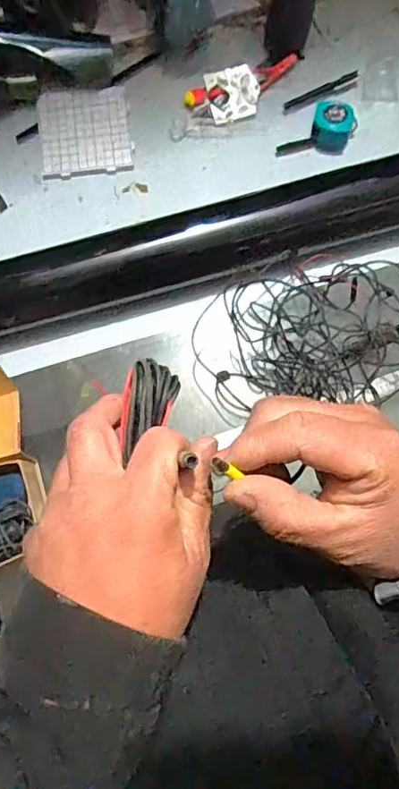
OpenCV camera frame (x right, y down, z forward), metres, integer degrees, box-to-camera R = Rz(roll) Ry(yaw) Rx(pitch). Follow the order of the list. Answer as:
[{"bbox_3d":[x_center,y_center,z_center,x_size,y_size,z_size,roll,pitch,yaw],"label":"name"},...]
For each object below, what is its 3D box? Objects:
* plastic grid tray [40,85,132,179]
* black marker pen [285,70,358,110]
[{"bbox_3d":[-0.187,-0.431,0.861,0.146,0.017,0.143,-7,79,-2],"label":"plastic grid tray"},{"bbox_3d":[0.205,-0.509,0.872,0.140,0.007,0.014,-26,80,-5],"label":"black marker pen"}]

